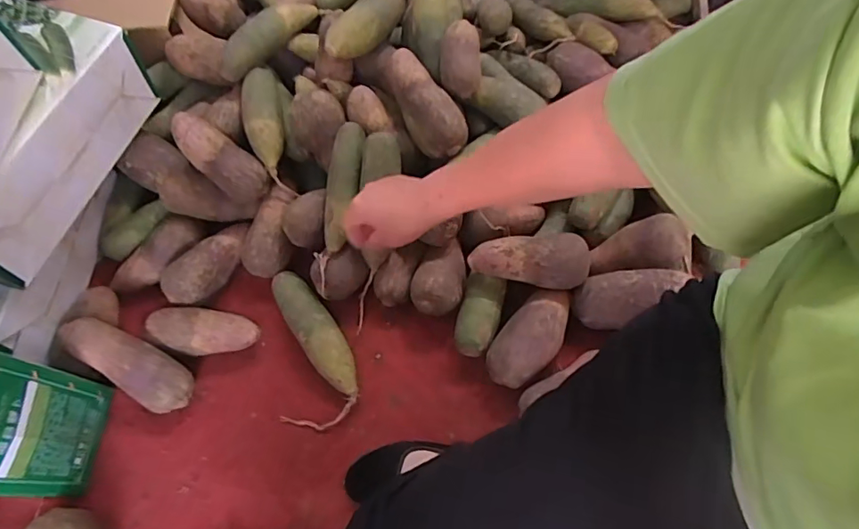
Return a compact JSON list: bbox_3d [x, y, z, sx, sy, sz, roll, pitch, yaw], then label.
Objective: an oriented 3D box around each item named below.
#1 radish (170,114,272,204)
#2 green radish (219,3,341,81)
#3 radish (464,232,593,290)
[{"bbox_3d":[-0.311,-0.156,0.749,0.156,0.060,0.060,43,65,-24],"label":"radish"},{"bbox_3d":[-0.247,-0.378,0.810,0.062,0.062,0.216,24,66,13],"label":"green radish"},{"bbox_3d":[0.138,-0.011,0.715,0.160,0.061,0.083,6,64,4],"label":"radish"}]

